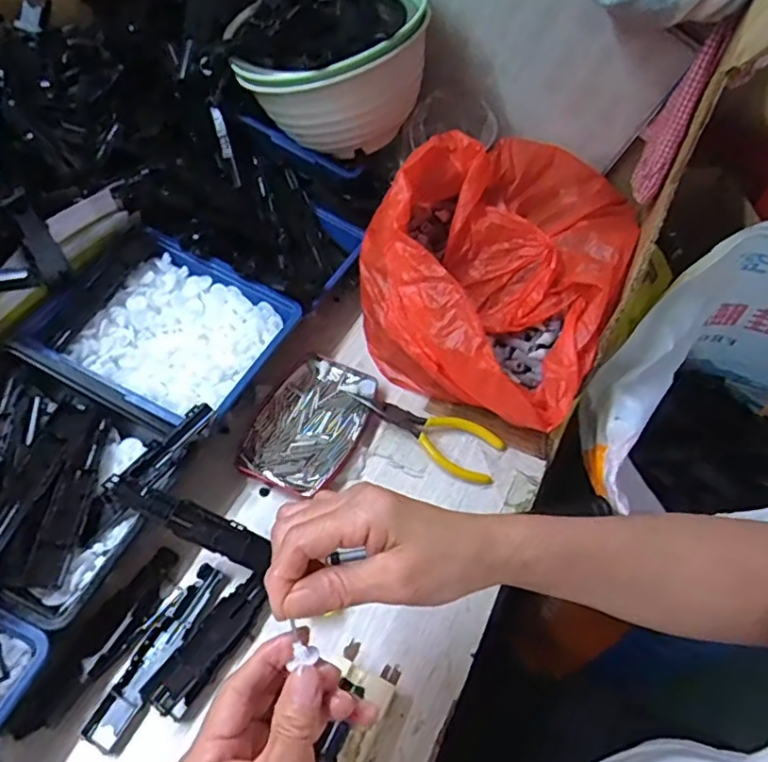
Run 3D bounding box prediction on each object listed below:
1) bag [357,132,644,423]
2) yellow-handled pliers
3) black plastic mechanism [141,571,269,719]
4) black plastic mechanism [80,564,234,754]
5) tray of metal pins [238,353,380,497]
[{"bbox_3d":[0.106,-0.108,0.522,0.209,0.128,0.253,29,58,17],"label":"bag"},{"bbox_3d":[0.031,0.037,0.486,0.133,0.018,0.048,24,57,14],"label":"yellow-handled pliers"},{"bbox_3d":[-0.110,0.168,0.389,0.025,0.021,0.095,32,59,19],"label":"black plastic mechanism"},{"bbox_3d":[-0.144,0.175,0.389,0.026,0.011,0.118,25,57,14],"label":"black plastic mechanism"},{"bbox_3d":[-0.060,0.035,0.493,0.082,0.019,0.120,22,57,13],"label":"tray of metal pins"}]

